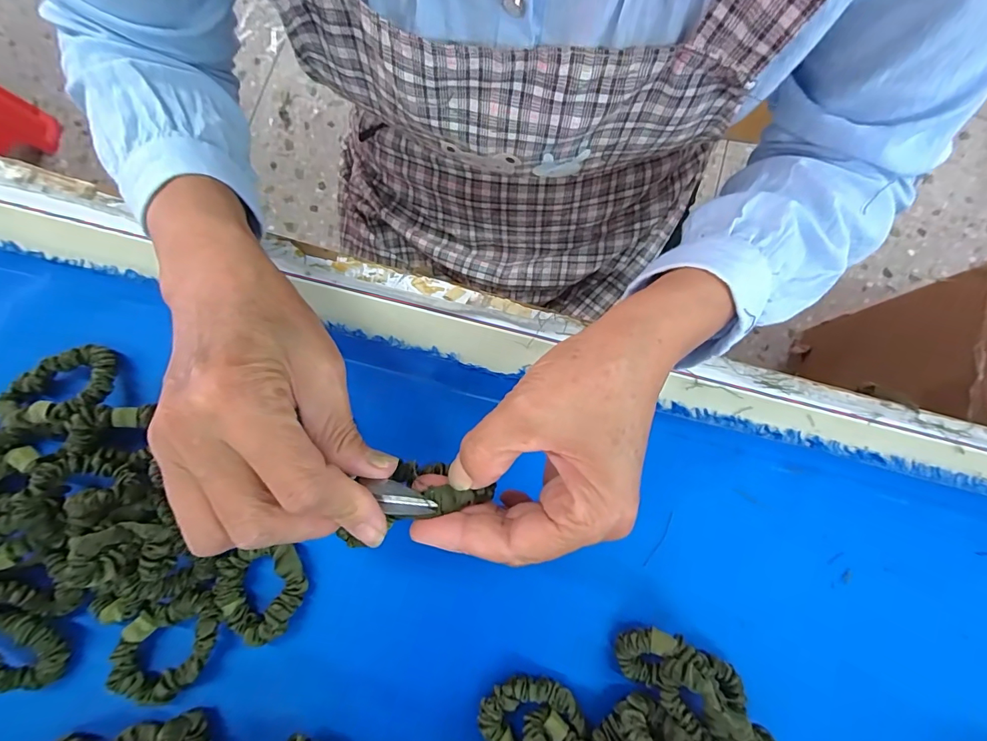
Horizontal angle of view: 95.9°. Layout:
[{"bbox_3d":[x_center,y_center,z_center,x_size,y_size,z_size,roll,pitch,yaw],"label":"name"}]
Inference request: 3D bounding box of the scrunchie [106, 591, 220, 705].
[{"bbox_3d":[-0.200,0.171,0.273,0.060,0.011,0.052,-24,80,-1],"label":"scrunchie"}]

